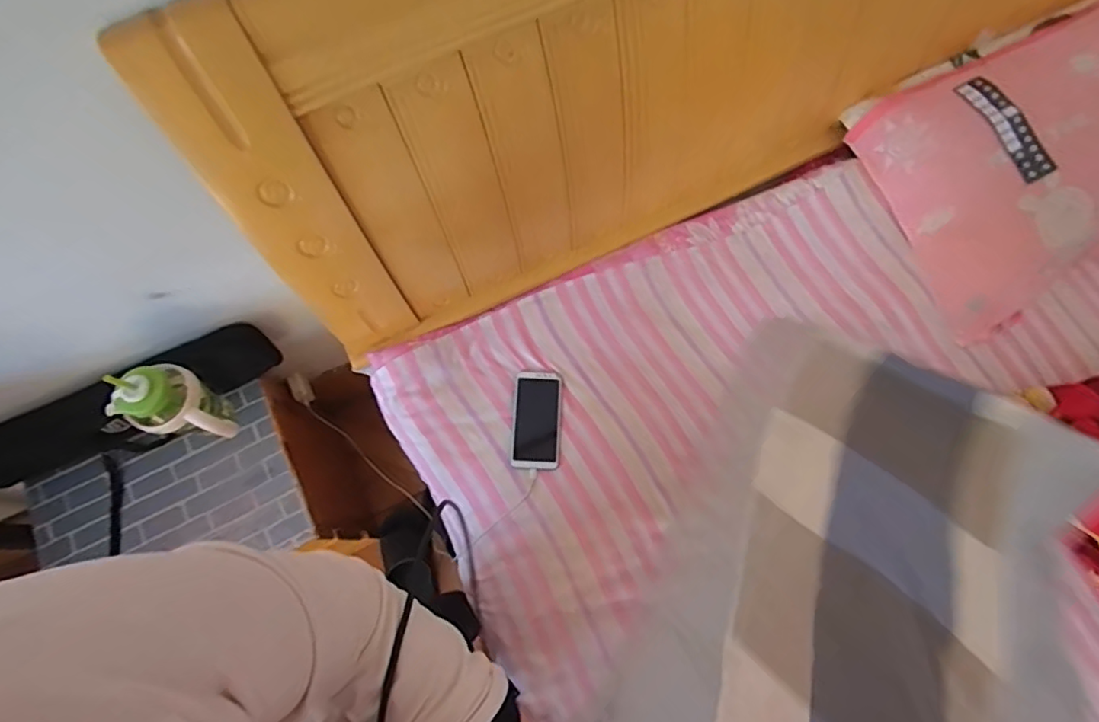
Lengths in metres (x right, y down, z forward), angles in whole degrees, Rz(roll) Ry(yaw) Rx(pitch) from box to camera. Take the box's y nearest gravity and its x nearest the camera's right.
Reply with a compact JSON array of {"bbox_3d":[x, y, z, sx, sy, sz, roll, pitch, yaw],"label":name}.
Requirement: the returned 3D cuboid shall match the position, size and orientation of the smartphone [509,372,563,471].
[{"bbox_3d":[-0.021,0.092,0.914,0.074,0.016,0.160,3,72,3],"label":"smartphone"}]

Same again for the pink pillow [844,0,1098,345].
[{"bbox_3d":[0.885,-0.386,0.958,0.667,0.097,0.414,-27,73,-6],"label":"pink pillow"}]

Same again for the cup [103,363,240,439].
[{"bbox_3d":[-0.567,0.080,0.907,0.131,0.221,0.103,23,74,9],"label":"cup"}]

